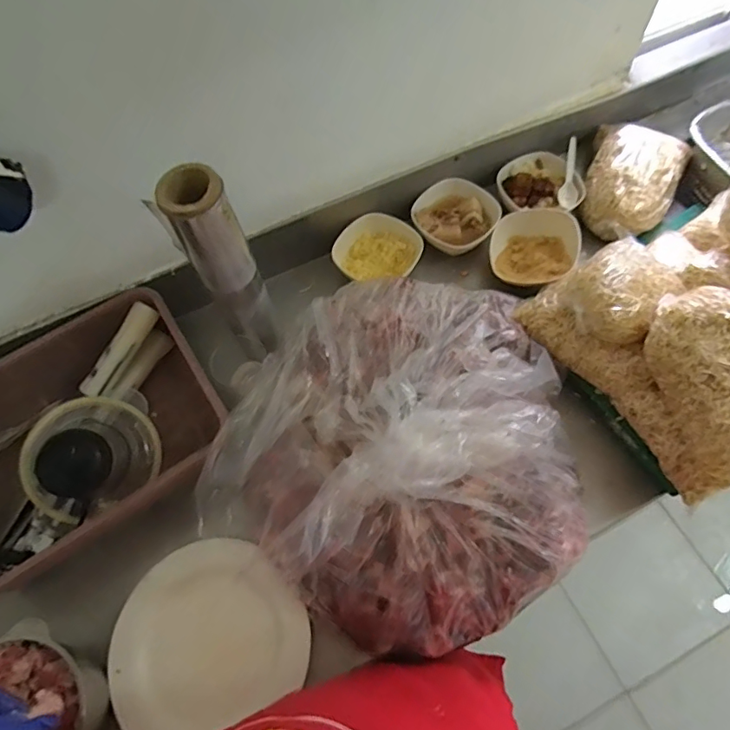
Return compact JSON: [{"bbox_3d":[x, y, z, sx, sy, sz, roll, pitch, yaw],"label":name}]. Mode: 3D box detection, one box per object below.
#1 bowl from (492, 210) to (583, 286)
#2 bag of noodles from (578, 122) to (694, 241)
[{"bbox_3d":[0.280,-0.186,0.821,0.132,0.046,0.142,9,65,7],"label":"bowl"},{"bbox_3d":[0.456,-0.324,0.856,0.159,0.072,0.237,27,69,15],"label":"bag of noodles"}]

